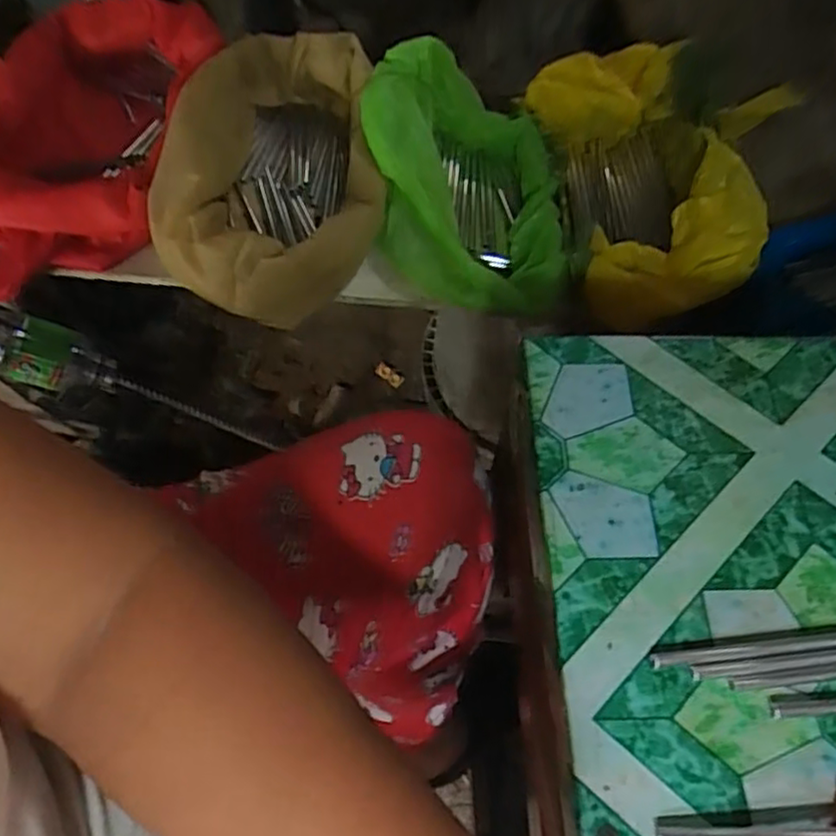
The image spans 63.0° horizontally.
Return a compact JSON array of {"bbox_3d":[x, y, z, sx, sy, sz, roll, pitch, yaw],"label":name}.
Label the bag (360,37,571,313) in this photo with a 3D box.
[{"bbox_3d":[0.038,-0.206,0.589,0.160,0.122,0.237,-3,62,-1],"label":"bag"}]

